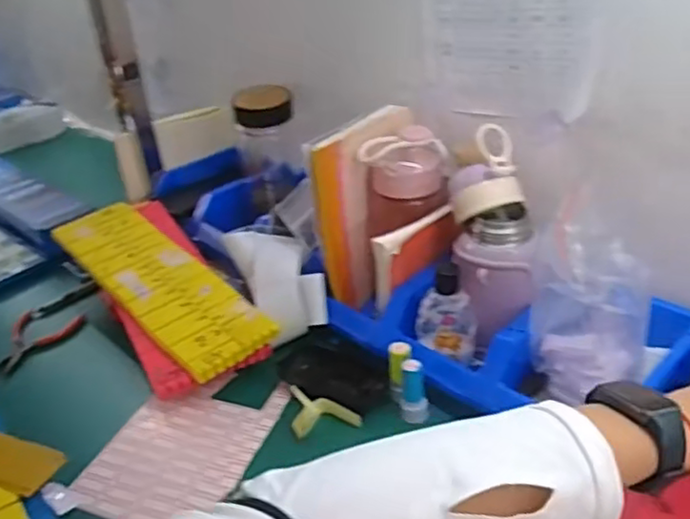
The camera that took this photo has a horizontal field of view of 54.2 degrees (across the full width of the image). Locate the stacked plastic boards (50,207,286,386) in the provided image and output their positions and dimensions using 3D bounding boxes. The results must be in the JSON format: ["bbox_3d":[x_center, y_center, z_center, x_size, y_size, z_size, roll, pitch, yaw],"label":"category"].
[{"bbox_3d":[-0.216,0.017,0.756,0.100,0.017,0.343,-29,46,-32],"label":"stacked plastic boards"}]

